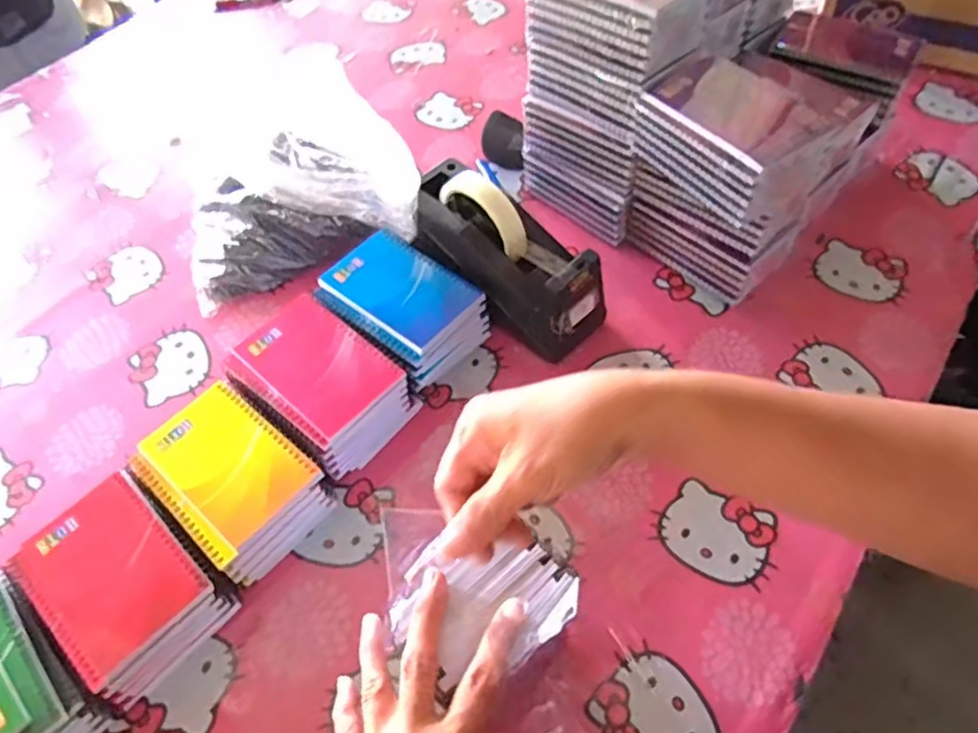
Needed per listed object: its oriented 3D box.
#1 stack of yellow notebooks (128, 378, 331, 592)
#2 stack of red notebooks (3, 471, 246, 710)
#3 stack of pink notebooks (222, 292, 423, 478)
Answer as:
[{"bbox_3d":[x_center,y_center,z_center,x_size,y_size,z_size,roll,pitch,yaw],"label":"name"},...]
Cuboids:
[{"bbox_3d":[-0.202,0.092,0.519,0.143,0.055,0.098,35,64,25],"label":"stack of yellow notebooks"},{"bbox_3d":[-0.264,0.161,0.478,0.143,0.055,0.099,36,65,25],"label":"stack of red notebooks"},{"bbox_3d":[-0.144,0.017,0.561,0.133,0.068,0.097,34,64,24],"label":"stack of pink notebooks"}]

